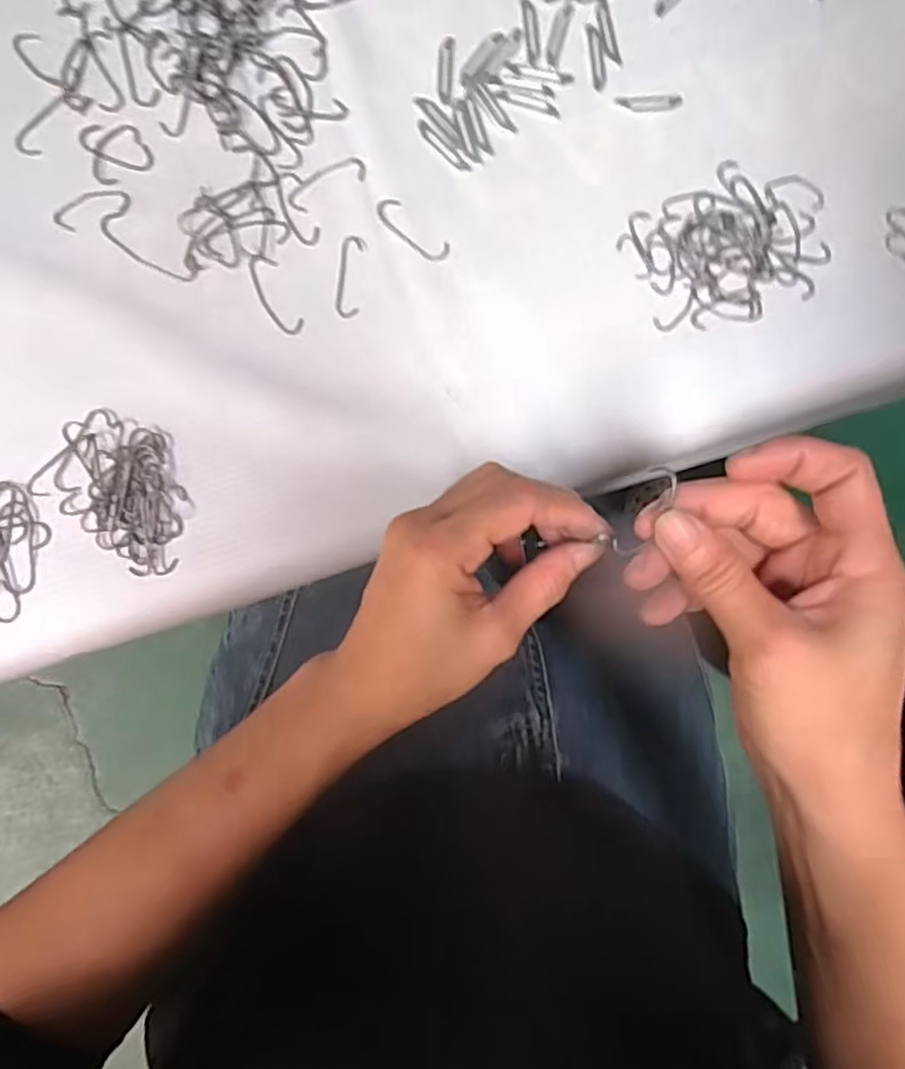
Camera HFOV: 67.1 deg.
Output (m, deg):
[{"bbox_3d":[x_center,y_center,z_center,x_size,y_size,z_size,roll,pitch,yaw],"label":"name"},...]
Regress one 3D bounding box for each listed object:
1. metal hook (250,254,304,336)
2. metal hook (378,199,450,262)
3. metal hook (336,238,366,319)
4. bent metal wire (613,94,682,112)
[{"bbox_3d":[-0.087,-0.117,0.332,0.014,0.004,0.042,-25,92,-4],"label":"metal hook"},{"bbox_3d":[-0.019,-0.151,0.338,0.041,0.004,0.014,39,87,-4],"label":"metal hook"},{"bbox_3d":[-0.050,-0.127,0.335,0.012,0.004,0.040,6,90,-5],"label":"metal hook"},{"bbox_3d":[0.101,-0.220,0.346,0.034,0.004,0.007,-4,91,-5],"label":"bent metal wire"}]

